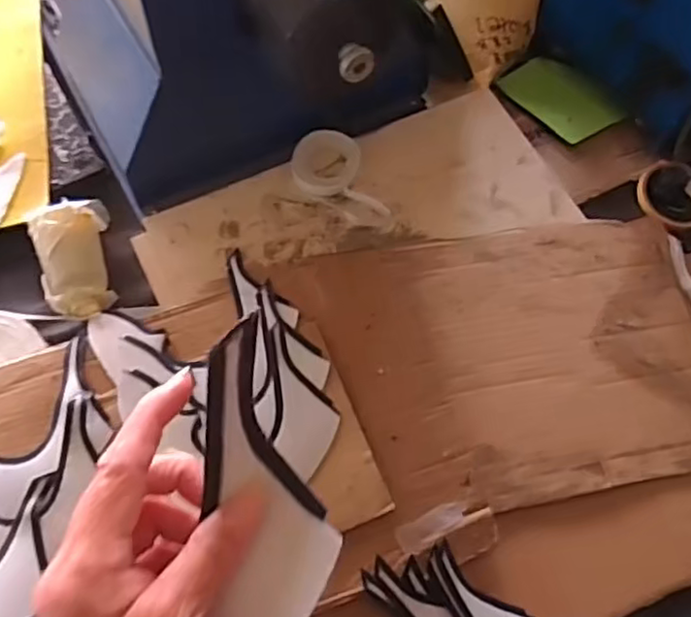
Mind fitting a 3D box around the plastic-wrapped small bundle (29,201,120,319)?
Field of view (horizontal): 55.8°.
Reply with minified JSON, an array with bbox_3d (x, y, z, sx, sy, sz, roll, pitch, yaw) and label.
[{"bbox_3d":[-0.283,-0.047,0.678,0.080,0.047,0.125,-14,67,-8],"label":"plastic-wrapped small bundle"}]

